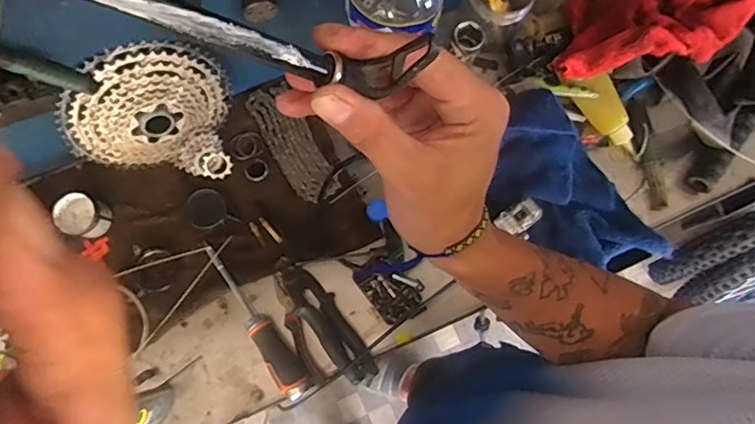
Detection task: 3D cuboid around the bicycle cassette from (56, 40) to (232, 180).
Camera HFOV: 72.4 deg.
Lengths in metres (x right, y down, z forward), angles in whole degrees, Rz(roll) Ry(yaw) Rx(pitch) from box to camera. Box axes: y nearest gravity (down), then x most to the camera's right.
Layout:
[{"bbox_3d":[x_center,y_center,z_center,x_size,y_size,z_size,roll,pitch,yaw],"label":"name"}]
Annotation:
[{"bbox_3d":[-0.278,-0.120,0.637,0.189,0.189,0.032,-12,49,-31],"label":"bicycle cassette"}]

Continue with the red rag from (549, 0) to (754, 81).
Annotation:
[{"bbox_3d":[0.375,-0.277,0.710,0.281,0.072,0.163,-8,77,-2],"label":"red rag"}]

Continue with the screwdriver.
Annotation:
[{"bbox_3d":[-0.156,0.135,0.667,0.038,0.044,0.224,-33,79,-7],"label":"screwdriver"}]

